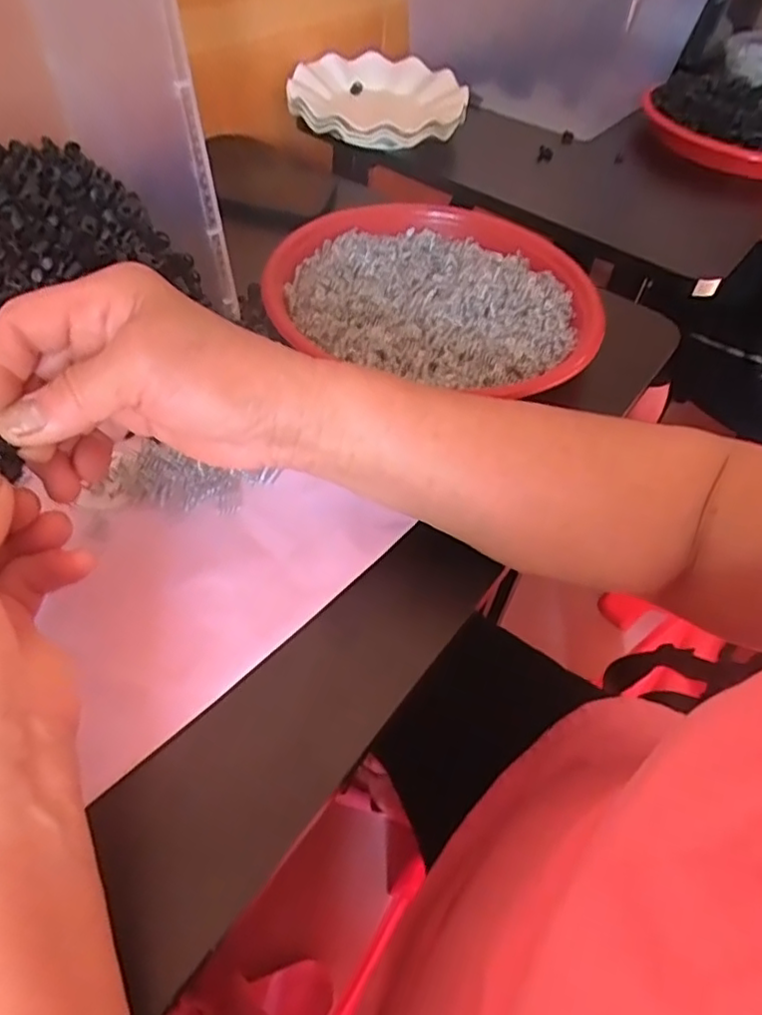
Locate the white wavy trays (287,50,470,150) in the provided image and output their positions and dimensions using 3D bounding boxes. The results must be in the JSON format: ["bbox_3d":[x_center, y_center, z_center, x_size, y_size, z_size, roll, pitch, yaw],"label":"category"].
[{"bbox_3d":[-0.002,-0.428,0.685,0.183,0.038,0.188,10,50,2],"label":"white wavy trays"}]

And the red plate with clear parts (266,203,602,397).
[{"bbox_3d":[0.043,-0.159,0.473,0.228,0.026,0.209,3,50,-4],"label":"red plate with clear parts"}]

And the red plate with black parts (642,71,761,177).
[{"bbox_3d":[0.423,-0.440,0.734,0.224,0.056,0.210,3,50,-4],"label":"red plate with black parts"}]

